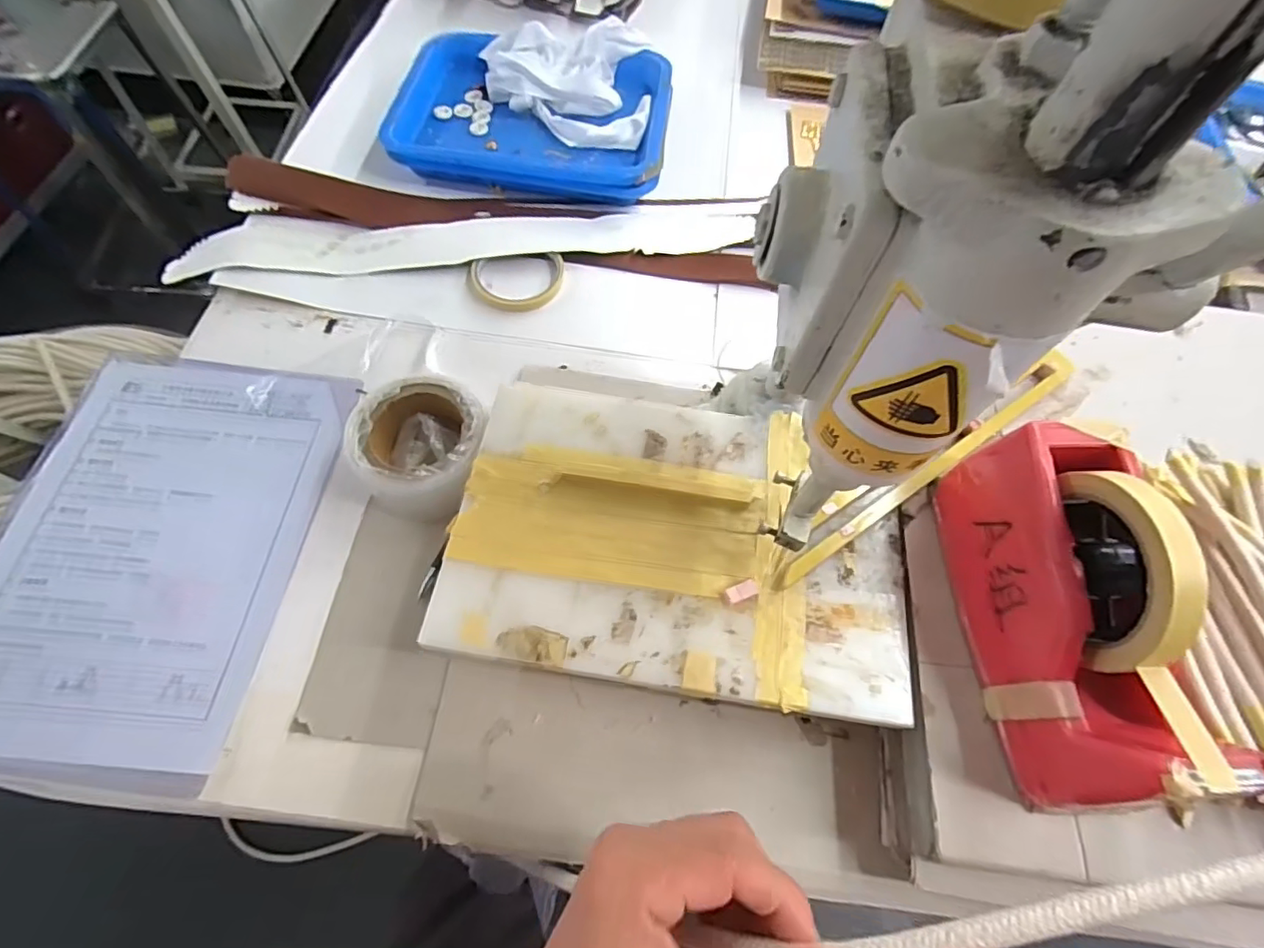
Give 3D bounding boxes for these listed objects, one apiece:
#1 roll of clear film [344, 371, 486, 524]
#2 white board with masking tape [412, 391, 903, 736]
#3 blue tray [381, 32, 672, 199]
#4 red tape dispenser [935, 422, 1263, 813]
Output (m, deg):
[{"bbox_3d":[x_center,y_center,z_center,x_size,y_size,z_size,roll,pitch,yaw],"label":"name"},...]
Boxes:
[{"bbox_3d":[-0.162,-0.021,0.446,0.101,0.047,0.104,1,65,-2],"label":"roll of clear film"},{"bbox_3d":[0.034,0.039,0.385,0.292,0.013,0.199,9,65,1],"label":"white board with masking tape"},{"bbox_3d":[-0.106,-0.396,0.628,0.284,0.043,0.200,7,64,0],"label":"blue tray"},{"bbox_3d":[0.247,0.069,0.307,0.072,0.112,0.192,0,65,-3],"label":"red tape dispenser"}]

